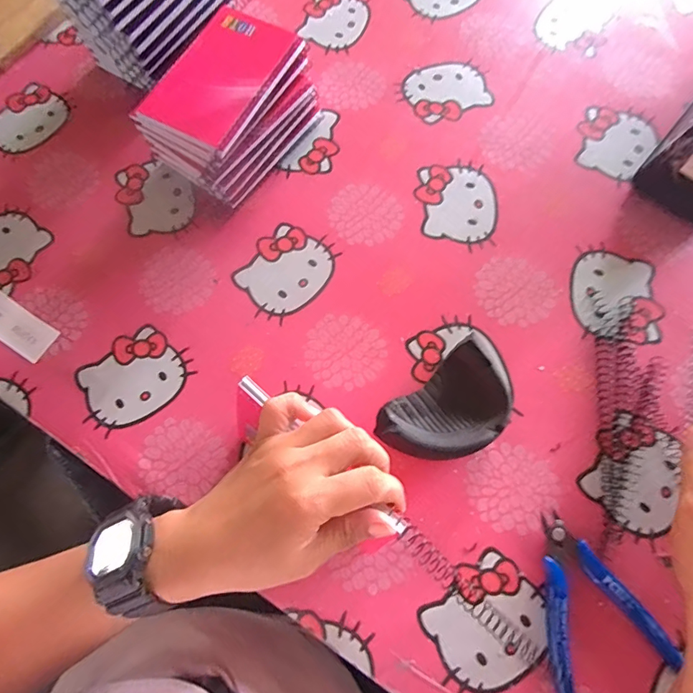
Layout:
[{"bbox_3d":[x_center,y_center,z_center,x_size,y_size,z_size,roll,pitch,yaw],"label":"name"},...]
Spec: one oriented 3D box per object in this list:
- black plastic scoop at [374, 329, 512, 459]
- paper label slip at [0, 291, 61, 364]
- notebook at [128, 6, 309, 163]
[{"bbox_3d":[0.078,0.048,0.330,0.103,0.027,0.065,-37,74,-11],"label":"black plastic scoop"},{"bbox_3d":[-0.295,-0.025,0.381,0.103,0.006,0.033,32,82,10],"label":"paper label slip"},{"bbox_3d":[-0.101,-0.222,0.365,0.079,0.017,0.135,30,74,11],"label":"notebook"}]

